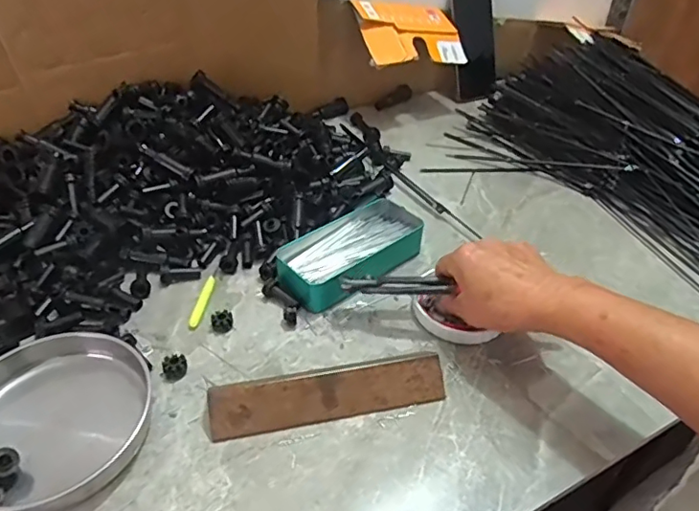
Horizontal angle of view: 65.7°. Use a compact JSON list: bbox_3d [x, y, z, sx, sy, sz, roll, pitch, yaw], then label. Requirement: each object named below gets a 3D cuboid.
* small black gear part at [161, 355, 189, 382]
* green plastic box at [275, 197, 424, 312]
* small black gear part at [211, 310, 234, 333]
[{"bbox_3d":[-0.142,0.090,0.438,0.021,0.013,0.018,-13,42,-19],"label":"small black gear part"},{"bbox_3d":[0.000,-0.005,0.544,0.085,0.035,0.159,33,48,32],"label":"green plastic box"},{"bbox_3d":[-0.113,0.058,0.478,0.018,0.015,0.015,-7,40,-12],"label":"small black gear part"}]

